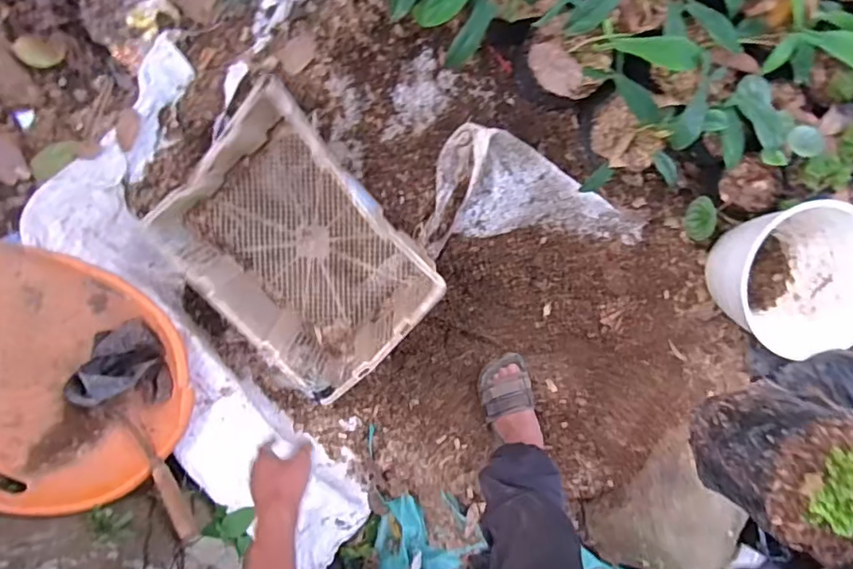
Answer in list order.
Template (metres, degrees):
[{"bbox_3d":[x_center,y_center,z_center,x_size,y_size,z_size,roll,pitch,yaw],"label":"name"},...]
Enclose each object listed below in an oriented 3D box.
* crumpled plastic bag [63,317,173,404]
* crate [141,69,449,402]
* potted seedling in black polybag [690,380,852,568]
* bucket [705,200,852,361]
[{"bbox_3d":[-0.555,0.157,1.022,0.140,0.118,0.160,-11,97,4],"label":"crumpled plastic bag"},{"bbox_3d":[-0.249,-0.063,1.122,0.371,0.220,0.510,-39,95,6],"label":"crate"},{"bbox_3d":[0.306,0.148,0.484,0.100,0.115,0.112,25,98,-1],"label":"potted seedling in black polybag"},{"bbox_3d":[0.714,-0.015,1.121,0.274,0.205,0.279,0,98,2],"label":"bucket"}]

